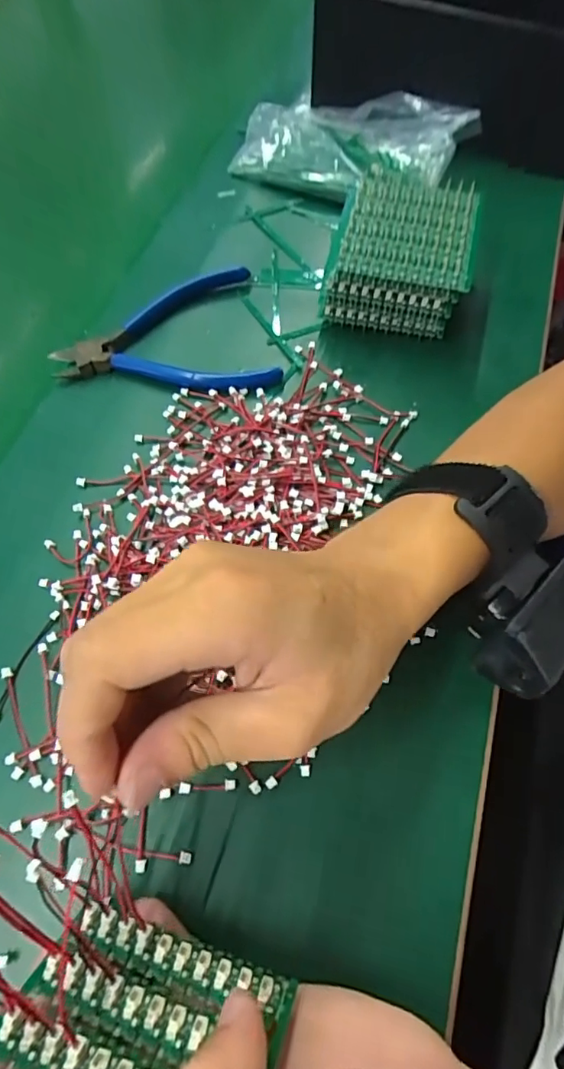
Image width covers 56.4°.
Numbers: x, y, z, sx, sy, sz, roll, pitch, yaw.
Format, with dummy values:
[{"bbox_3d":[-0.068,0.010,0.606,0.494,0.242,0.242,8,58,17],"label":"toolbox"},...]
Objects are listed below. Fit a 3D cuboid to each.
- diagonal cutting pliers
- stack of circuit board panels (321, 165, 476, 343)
[{"bbox_3d":[-0.079,-0.128,0.349,0.138,0.014,0.108,-16,63,-6],"label":"diagonal cutting pliers"},{"bbox_3d":[0.077,-0.184,0.345,0.086,0.049,0.092,10,63,8],"label":"stack of circuit board panels"}]

